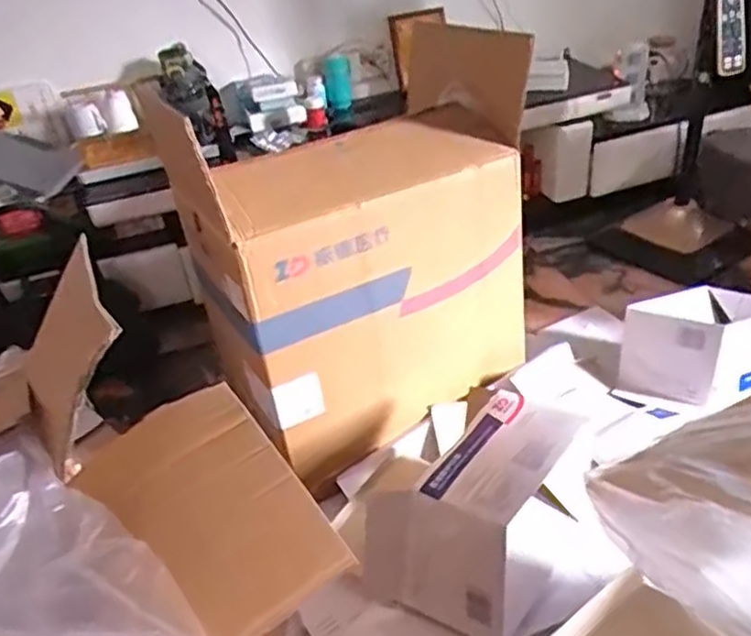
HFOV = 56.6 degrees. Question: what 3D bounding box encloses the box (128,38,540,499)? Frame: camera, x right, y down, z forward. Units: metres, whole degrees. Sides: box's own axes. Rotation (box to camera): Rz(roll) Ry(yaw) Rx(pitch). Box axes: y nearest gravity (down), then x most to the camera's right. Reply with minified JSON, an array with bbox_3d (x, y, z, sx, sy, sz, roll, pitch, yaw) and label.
[{"bbox_3d":[0.001,-0.118,1.310,0.640,0.584,0.376,-27,39,-27],"label":"box"}]

